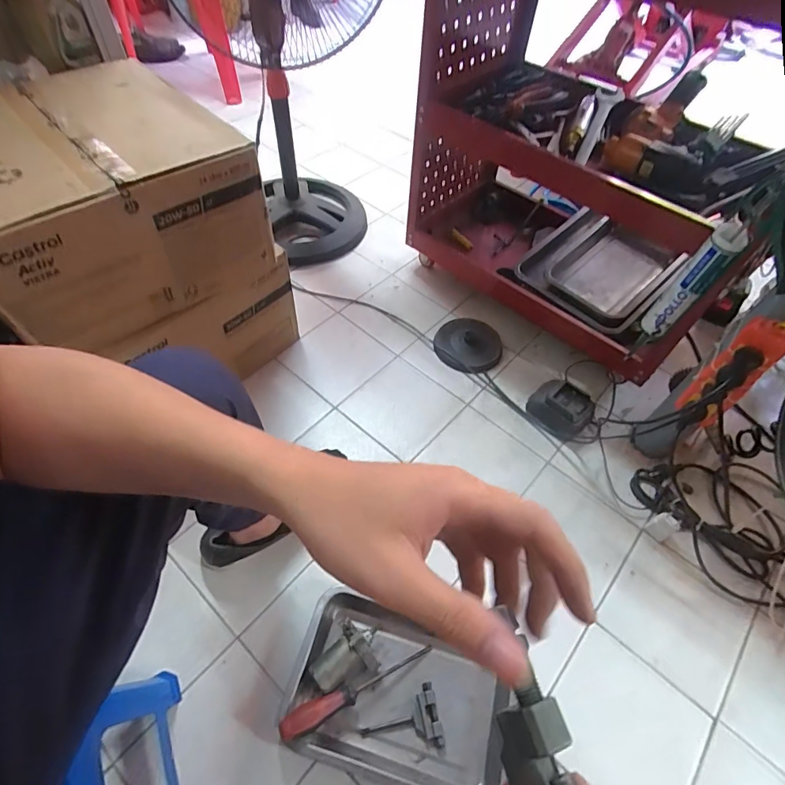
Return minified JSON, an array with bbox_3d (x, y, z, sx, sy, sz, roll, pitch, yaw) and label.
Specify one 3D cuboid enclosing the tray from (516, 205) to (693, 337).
[{"bbox_3d":[0.462,-0.275,1.030,0.252,0.082,0.279,-37,64,-25],"label":"tray"}]

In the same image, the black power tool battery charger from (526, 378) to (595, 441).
[{"bbox_3d":[0.354,0.035,0.951,0.095,0.062,0.123,-33,62,-22],"label":"black power tool battery charger"}]

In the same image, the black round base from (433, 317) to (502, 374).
[{"bbox_3d":[0.179,-0.119,1.068,0.152,0.030,0.150,1,55,-1],"label":"black round base"}]

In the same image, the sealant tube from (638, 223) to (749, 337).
[{"bbox_3d":[0.489,-0.175,0.746,0.059,0.210,0.044,36,60,21],"label":"sealant tube"}]

